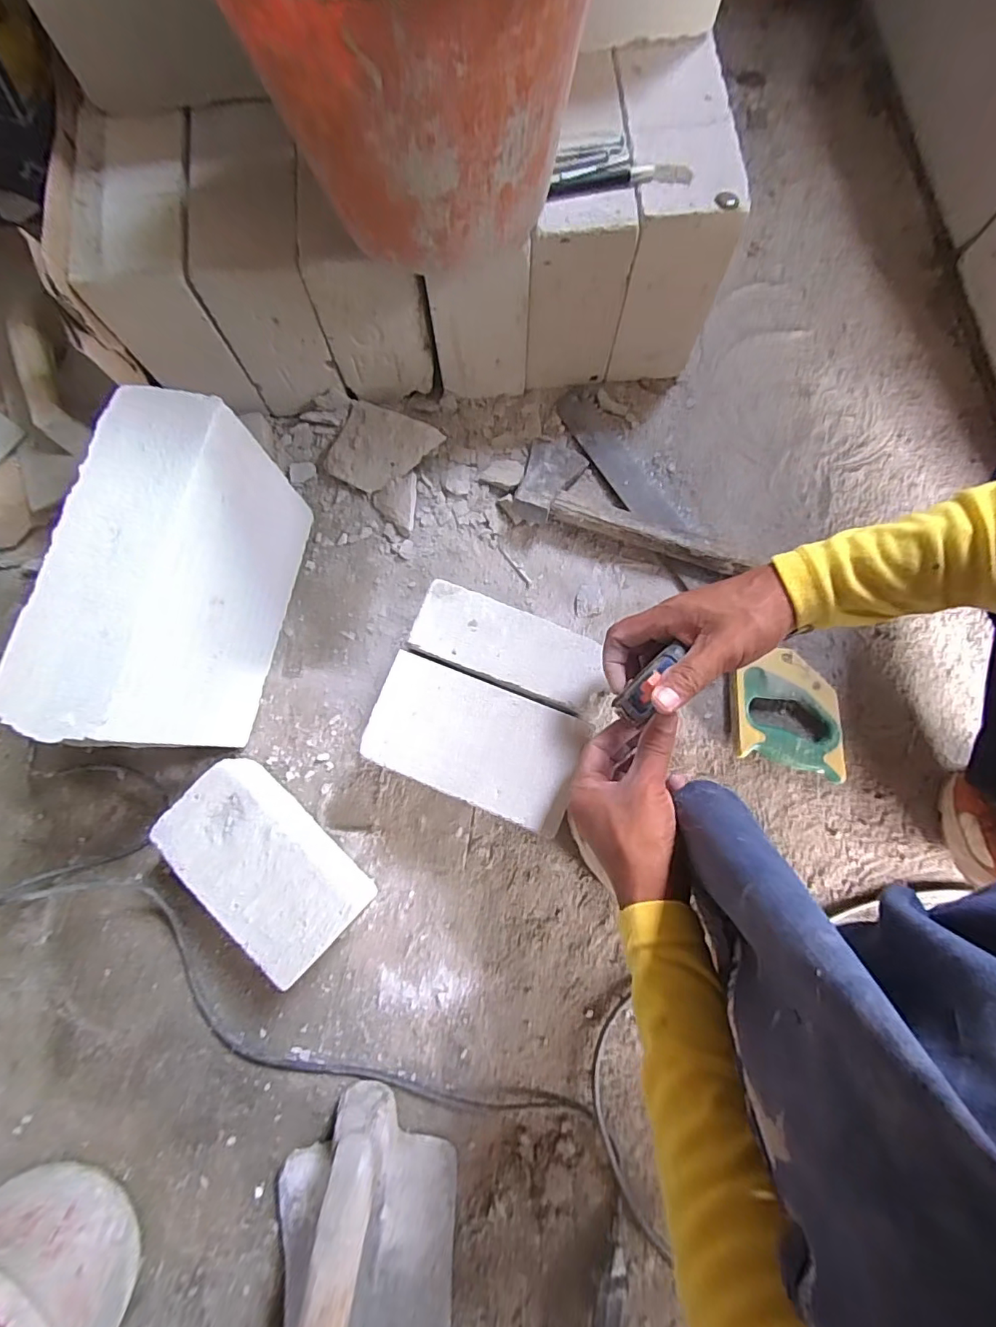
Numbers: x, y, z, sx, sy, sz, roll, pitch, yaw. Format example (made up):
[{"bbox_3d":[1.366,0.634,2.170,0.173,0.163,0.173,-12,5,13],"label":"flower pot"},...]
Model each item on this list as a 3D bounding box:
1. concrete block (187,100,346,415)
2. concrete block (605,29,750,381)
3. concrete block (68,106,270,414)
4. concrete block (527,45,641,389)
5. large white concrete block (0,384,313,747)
[{"bbox_3d":[-0.248,-0.433,0.564,0.105,0.172,0.197,-9,79,-2],"label":"concrete block"},{"bbox_3d":[0.172,-0.482,0.574,0.098,0.206,0.222,-4,79,-1],"label":"concrete block"},{"bbox_3d":[-0.348,-0.419,0.557,0.108,0.171,0.194,-8,79,-2],"label":"concrete block"},{"bbox_3d":[0.073,-0.474,0.571,0.099,0.196,0.217,-5,79,-1],"label":"concrete block"},{"bbox_3d":[-0.304,-0.072,0.502,0.106,0.201,0.289,11,79,2],"label":"large white concrete block"}]

